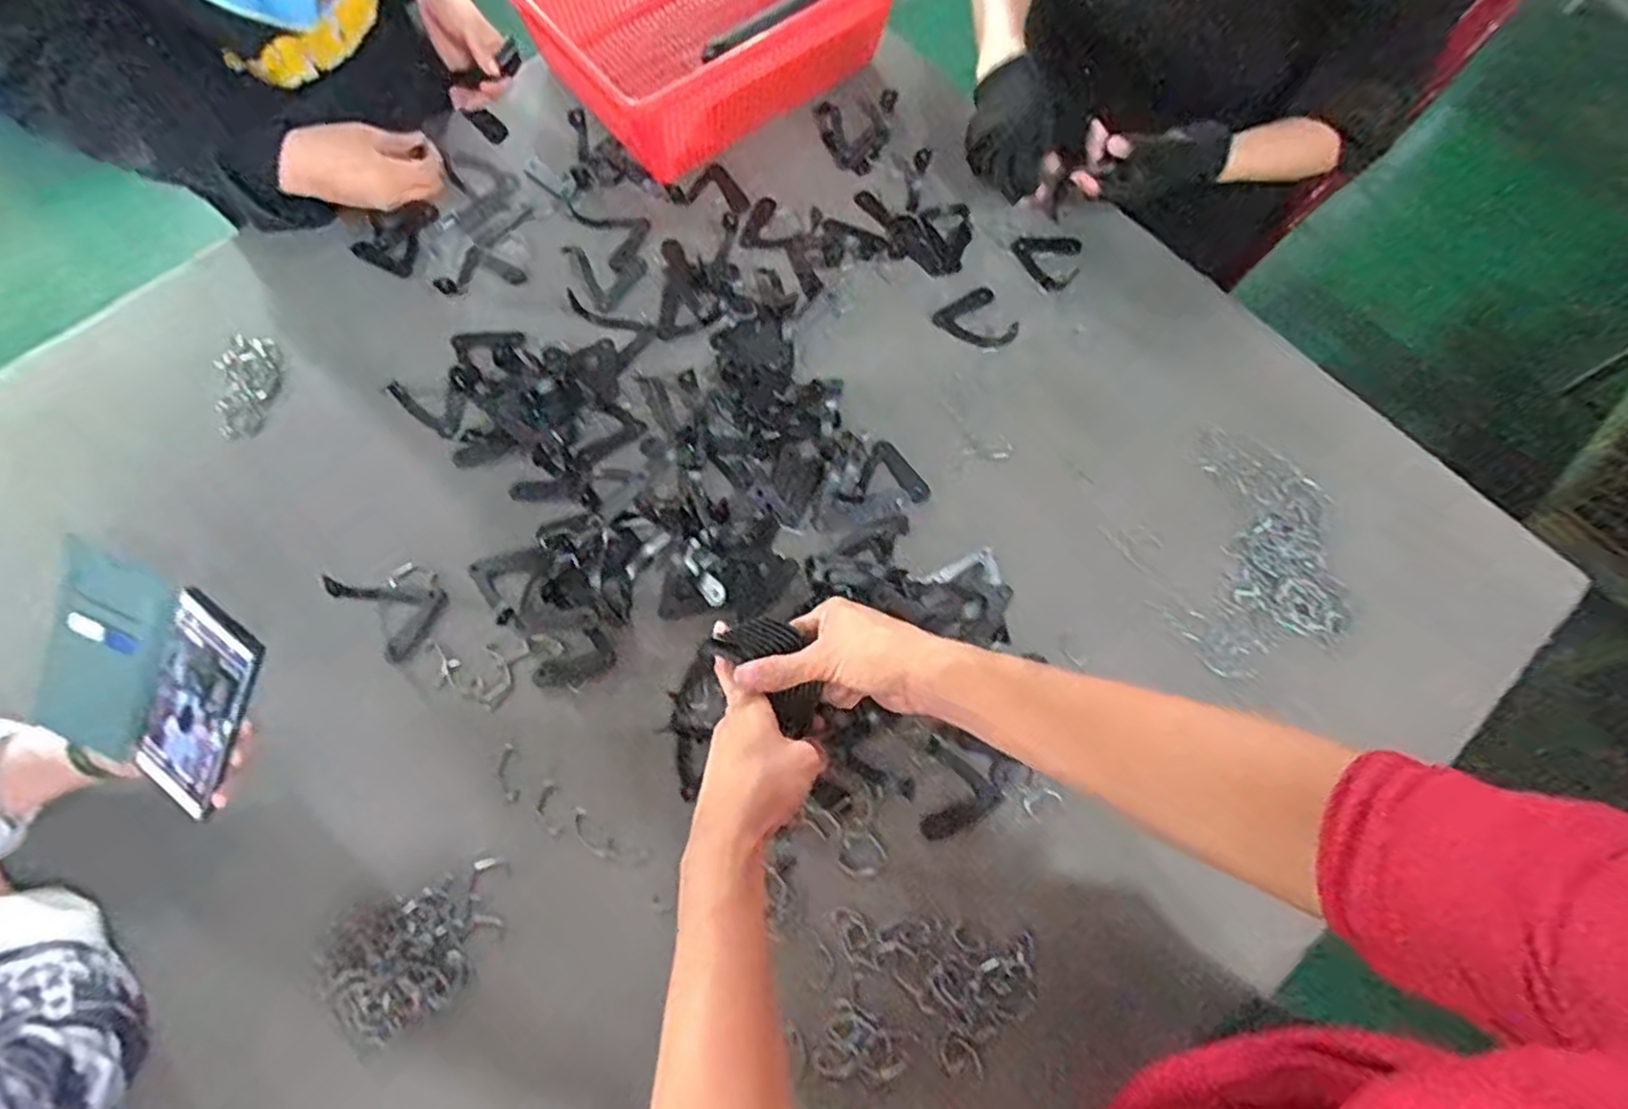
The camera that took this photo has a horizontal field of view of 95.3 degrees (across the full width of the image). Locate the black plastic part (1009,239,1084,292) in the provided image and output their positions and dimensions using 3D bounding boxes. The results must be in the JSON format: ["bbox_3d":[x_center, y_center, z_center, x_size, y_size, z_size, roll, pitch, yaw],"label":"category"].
[{"bbox_3d":[0.254,-0.325,0.798,0.063,0.011,0.063,-37,75,-13],"label":"black plastic part"}]

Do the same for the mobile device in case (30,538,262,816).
[{"bbox_3d":[-0.492,0.092,0.551,0.163,0.017,0.166,30,105,5],"label":"mobile device in case"}]

